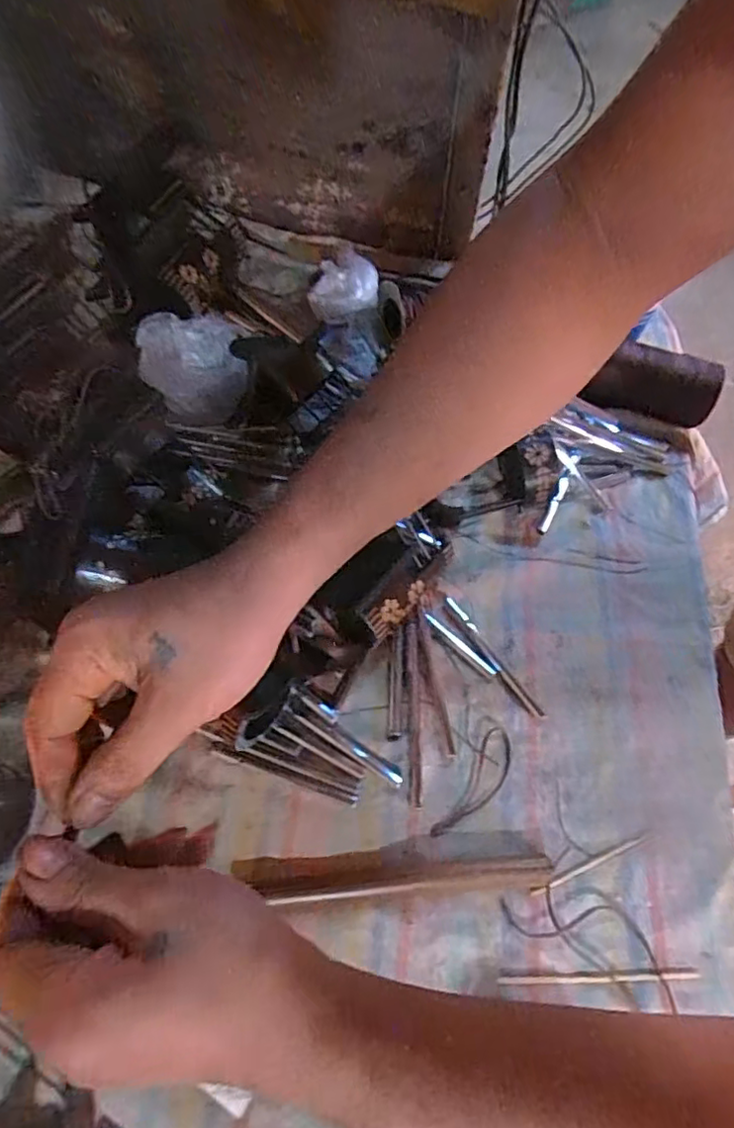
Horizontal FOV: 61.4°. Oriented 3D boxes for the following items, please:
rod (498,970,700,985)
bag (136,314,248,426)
[{"bbox_3d":[0.151,0.268,0.401,0.132,0.004,0.005,0,59,-2],"label":"rod"},{"bbox_3d":[-0.154,-0.182,0.561,0.099,0.058,0.088,-16,62,-10],"label":"bag"}]

